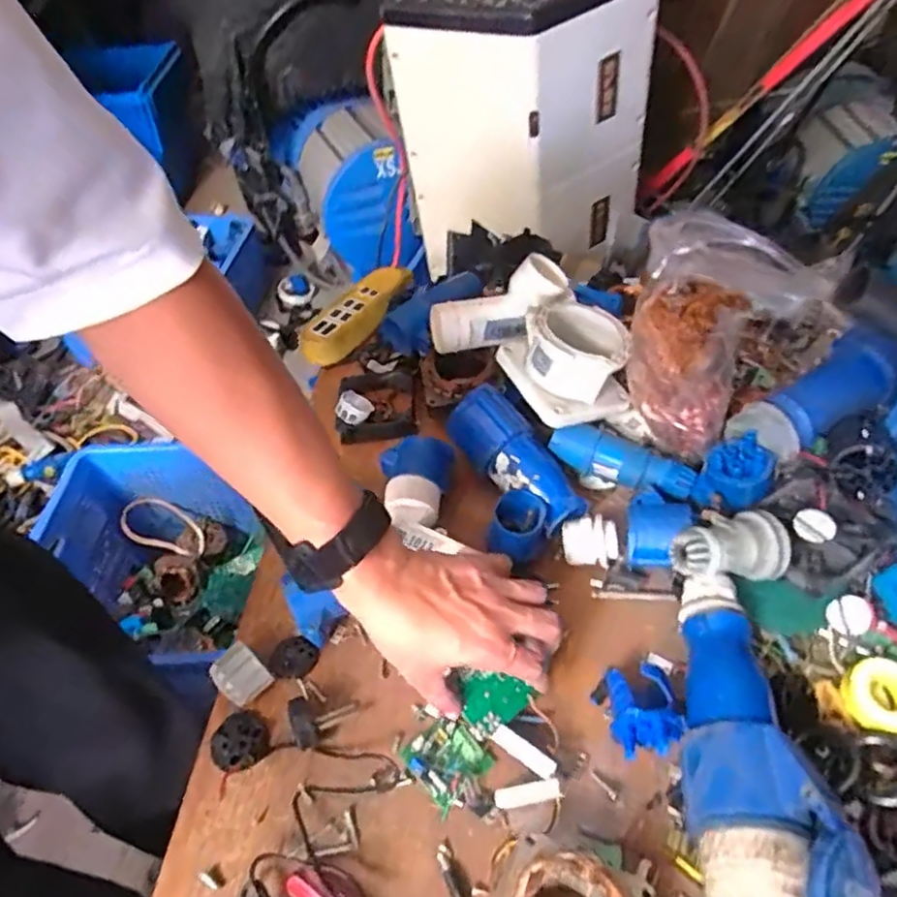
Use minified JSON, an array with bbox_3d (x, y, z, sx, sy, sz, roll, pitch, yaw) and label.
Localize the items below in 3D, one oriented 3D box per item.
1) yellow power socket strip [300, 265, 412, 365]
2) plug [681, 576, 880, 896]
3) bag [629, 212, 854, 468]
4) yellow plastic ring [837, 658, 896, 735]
[{"bbox_3d":[-0.112,-0.166,0.783,0.068,0.033,0.175,21,52,21],"label":"yellow power socket strip"},{"bbox_3d":[0.177,0.192,0.391,0.080,0.070,0.258,-3,48,1],"label":"plug"},{"bbox_3d":[0.220,-0.084,0.534,0.138,0.170,0.146,12,50,14],"label":"bag"},{"bbox_3d":[0.291,0.168,0.434,0.047,0.014,0.047,-11,54,15],"label":"yellow plastic ring"}]

